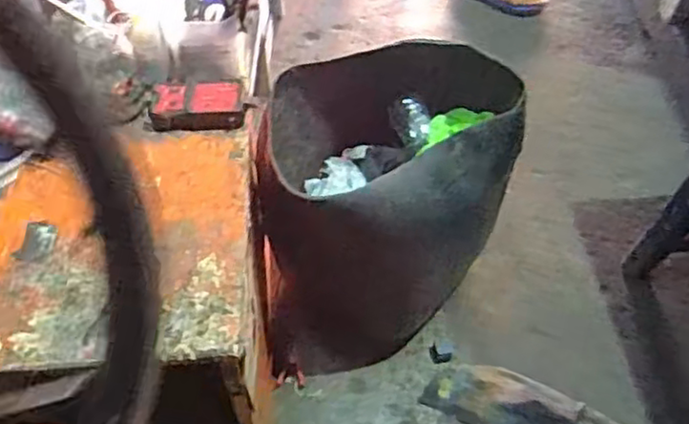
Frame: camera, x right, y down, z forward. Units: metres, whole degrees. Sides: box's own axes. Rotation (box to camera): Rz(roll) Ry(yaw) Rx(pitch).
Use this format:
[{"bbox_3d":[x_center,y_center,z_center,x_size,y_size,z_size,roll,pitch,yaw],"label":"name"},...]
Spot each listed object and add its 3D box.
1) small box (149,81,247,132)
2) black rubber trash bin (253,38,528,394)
[{"bbox_3d":[-0.169,-0.125,0.789,0.107,0.028,0.055,3,55,1],"label":"small box"},{"bbox_3d":[0.060,0.000,1.070,0.366,0.398,0.364,-2,55,-3],"label":"black rubber trash bin"}]

